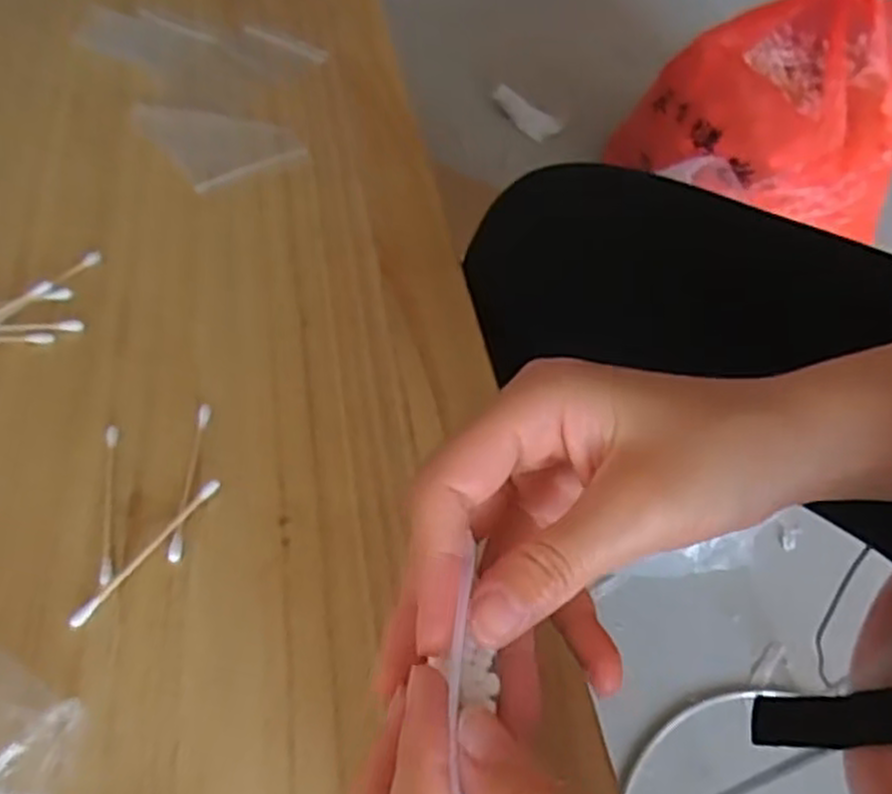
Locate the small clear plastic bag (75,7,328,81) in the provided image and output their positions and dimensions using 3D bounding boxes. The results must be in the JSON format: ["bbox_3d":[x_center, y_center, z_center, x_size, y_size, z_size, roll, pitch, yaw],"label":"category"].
[{"bbox_3d":[-0.158,-0.231,0.503,0.148,0.013,0.060,2,53,-4],"label":"small clear plastic bag"}]

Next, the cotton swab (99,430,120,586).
[{"bbox_3d":[-0.132,0.040,0.302,0.005,0.004,0.071,-7,54,-11],"label":"cotton swab"}]

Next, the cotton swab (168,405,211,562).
[{"bbox_3d":[-0.103,0.032,0.309,0.005,0.004,0.073,2,53,-4],"label":"cotton swab"}]

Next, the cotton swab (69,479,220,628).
[{"bbox_3d":[-0.111,0.057,0.289,0.005,0.006,0.070,33,57,18],"label":"cotton swab"}]

